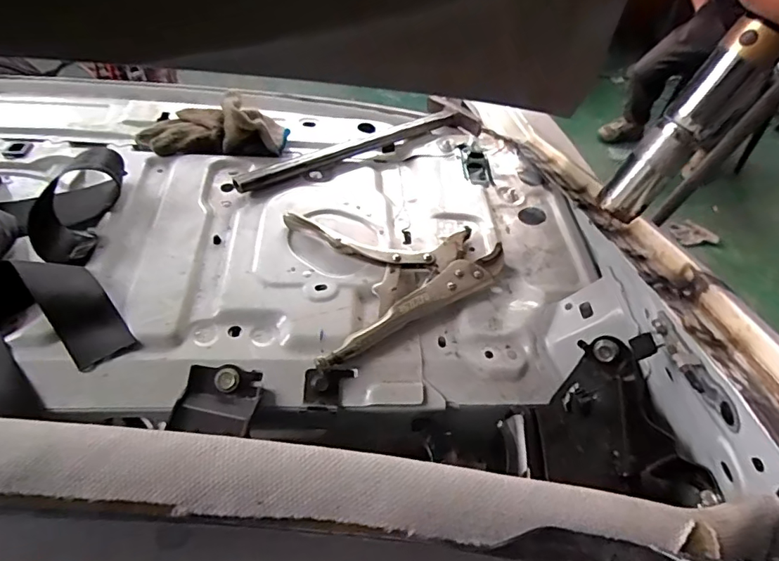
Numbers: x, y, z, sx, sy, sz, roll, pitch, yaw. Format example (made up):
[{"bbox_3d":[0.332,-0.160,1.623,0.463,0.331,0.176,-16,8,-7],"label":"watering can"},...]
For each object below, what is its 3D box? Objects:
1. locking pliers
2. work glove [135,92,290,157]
[{"bbox_3d":[-0.007,-0.022,0.494,0.200,0.019,0.160,-23,55,-21],"label":"locking pliers"},{"bbox_3d":[-0.206,-0.182,0.585,0.175,0.050,0.078,-3,50,-6],"label":"work glove"}]

